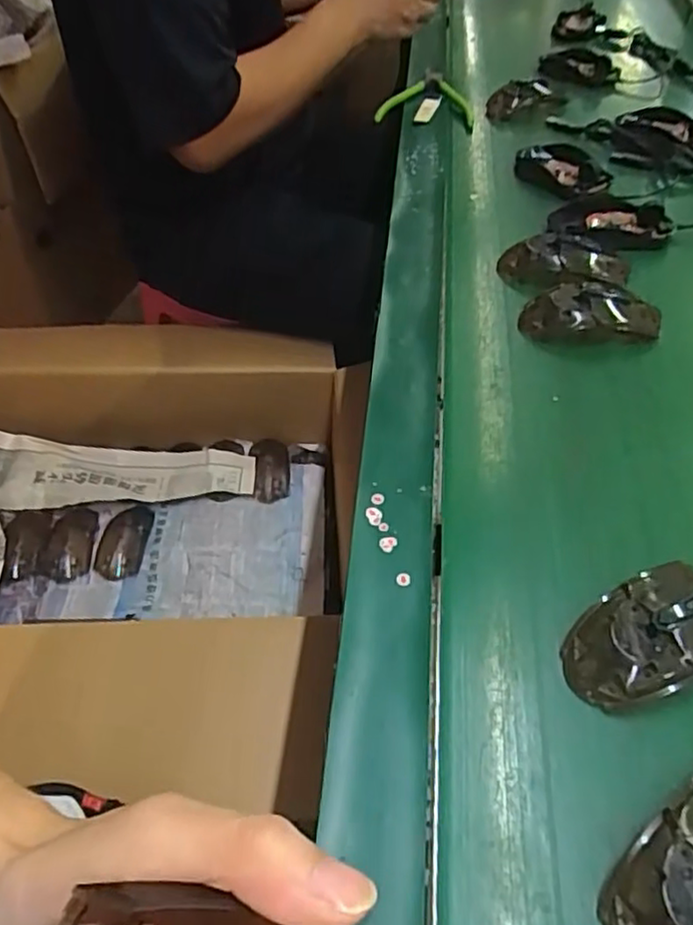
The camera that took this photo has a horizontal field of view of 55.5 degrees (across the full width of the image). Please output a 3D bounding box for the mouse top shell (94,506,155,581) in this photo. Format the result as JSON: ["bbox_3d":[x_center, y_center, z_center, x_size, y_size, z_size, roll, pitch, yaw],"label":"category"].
[{"bbox_3d":[-0.289,0.100,0.864,0.053,0.032,0.102,4,50,6],"label":"mouse top shell"}]

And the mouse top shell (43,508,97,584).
[{"bbox_3d":[-0.363,0.107,0.862,0.056,0.025,0.100,-8,50,-4],"label":"mouse top shell"}]

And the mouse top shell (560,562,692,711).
[{"bbox_3d":[0.166,0.090,0.350,0.105,0.031,0.056,-22,52,-17],"label":"mouse top shell"}]

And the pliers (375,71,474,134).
[{"bbox_3d":[0.100,-0.448,0.809,0.116,0.022,0.111,7,51,9],"label":"pliers"}]

